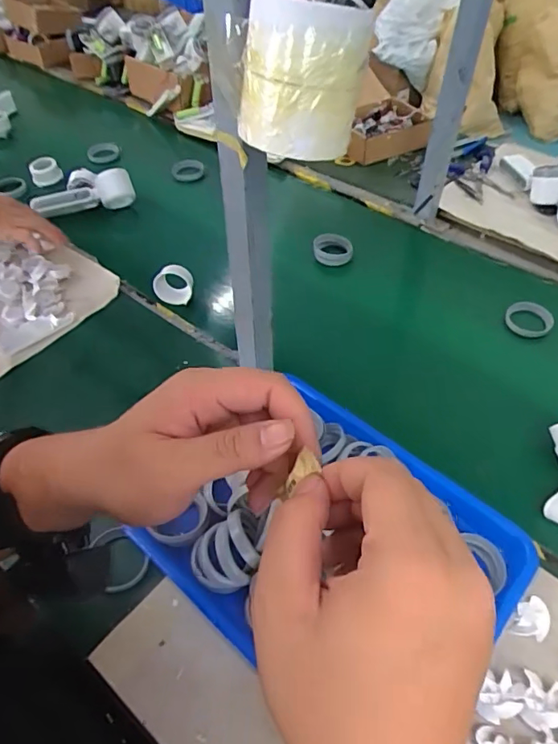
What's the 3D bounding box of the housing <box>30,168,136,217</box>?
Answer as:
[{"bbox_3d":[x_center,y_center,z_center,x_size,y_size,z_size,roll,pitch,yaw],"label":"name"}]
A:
[{"bbox_3d":[-0.360,-0.335,0.956,0.181,0.058,0.071,-8,48,-6],"label":"housing"}]

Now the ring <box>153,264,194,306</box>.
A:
[{"bbox_3d":[-0.159,-0.130,0.762,0.062,0.057,0.028,11,49,11],"label":"ring"}]

